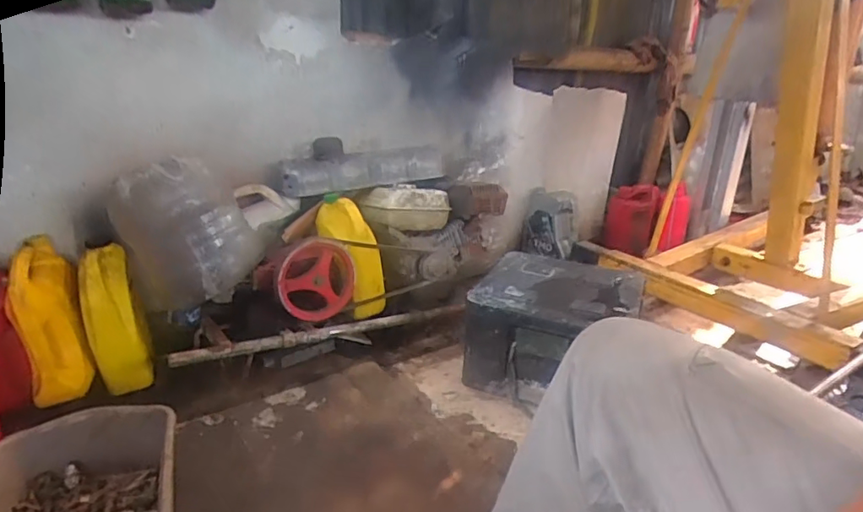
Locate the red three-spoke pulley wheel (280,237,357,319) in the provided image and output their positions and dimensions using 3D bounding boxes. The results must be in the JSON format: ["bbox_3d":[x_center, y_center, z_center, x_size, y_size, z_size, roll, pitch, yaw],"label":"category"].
[{"bbox_3d":[-0.247,0.054,1.195,0.184,0.179,0.023,-13,25,-36],"label":"red three-spoke pulley wheel"}]

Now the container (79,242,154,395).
[{"bbox_3d":[-0.672,0.129,1.137,0.101,0.281,0.145,-12,24,-34],"label":"container"}]

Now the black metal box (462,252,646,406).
[{"bbox_3d":[0.302,0.170,1.318,0.352,0.212,0.382,11,21,22],"label":"black metal box"}]

